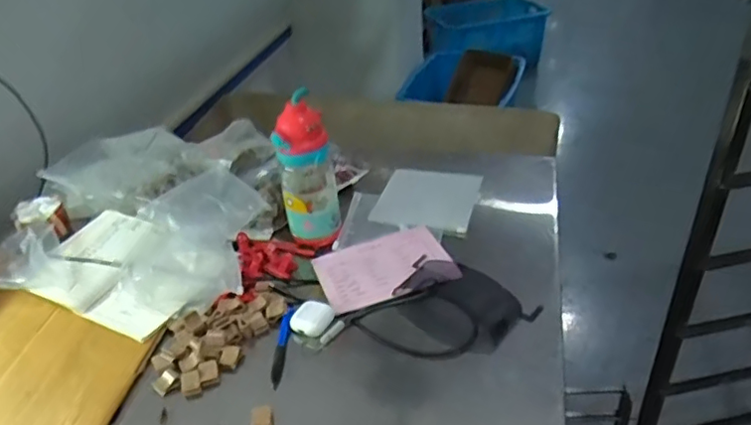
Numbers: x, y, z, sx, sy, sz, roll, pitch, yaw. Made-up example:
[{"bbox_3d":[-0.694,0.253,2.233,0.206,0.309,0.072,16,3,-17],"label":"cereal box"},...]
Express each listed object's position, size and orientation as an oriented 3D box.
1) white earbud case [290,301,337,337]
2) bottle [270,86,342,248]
[{"bbox_3d":[-0.076,0.127,0.714,0.047,0.022,0.041,4,34,13],"label":"white earbud case"},{"bbox_3d":[-0.092,-0.049,0.809,0.076,0.211,0.077,-7,33,-4],"label":"bottle"}]

